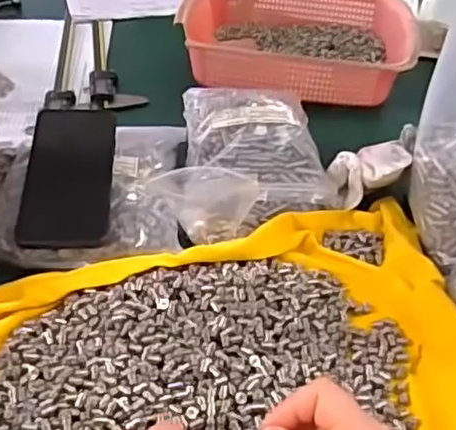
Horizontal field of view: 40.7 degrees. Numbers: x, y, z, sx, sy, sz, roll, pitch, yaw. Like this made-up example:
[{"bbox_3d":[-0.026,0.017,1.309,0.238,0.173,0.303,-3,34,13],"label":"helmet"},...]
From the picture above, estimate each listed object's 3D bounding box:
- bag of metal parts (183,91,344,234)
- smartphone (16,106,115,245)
[{"bbox_3d":[0.027,-0.075,0.640,0.138,0.047,0.196,-6,43,-8],"label":"bag of metal parts"},{"bbox_3d":[-0.146,-0.038,0.566,0.076,0.014,0.157,-1,55,-4],"label":"smartphone"}]

